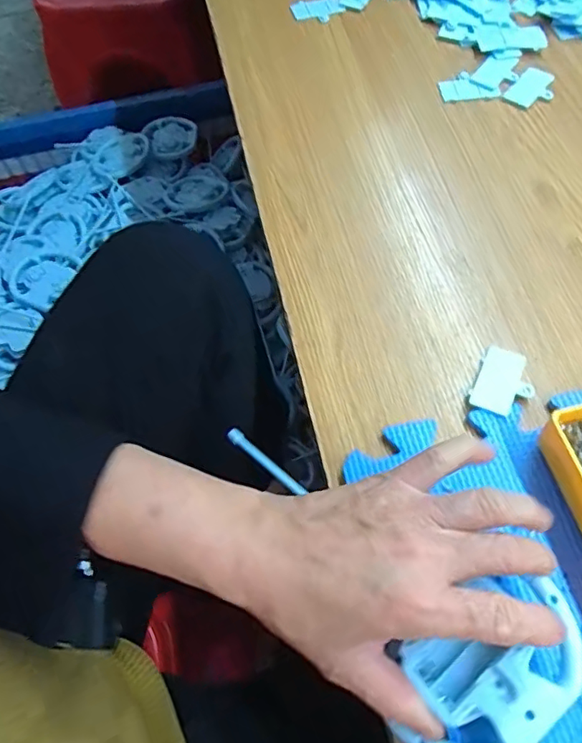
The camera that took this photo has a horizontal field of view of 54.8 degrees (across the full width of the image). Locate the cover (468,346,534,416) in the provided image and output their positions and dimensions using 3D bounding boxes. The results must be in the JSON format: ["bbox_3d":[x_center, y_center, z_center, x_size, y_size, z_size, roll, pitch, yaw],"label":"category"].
[{"bbox_3d":[0.141,0.008,0.372,0.036,0.007,0.052,25,65,13],"label":"cover"}]

